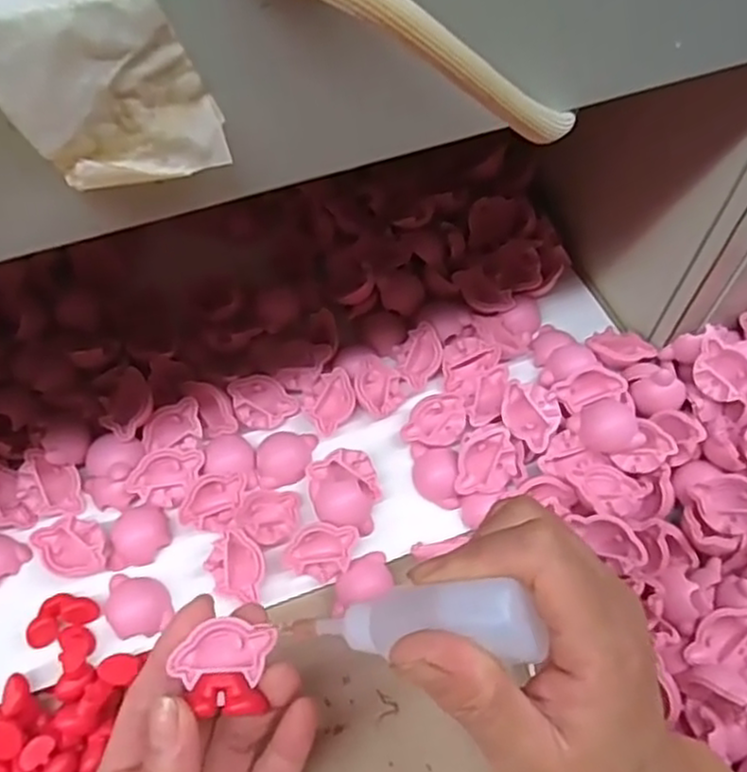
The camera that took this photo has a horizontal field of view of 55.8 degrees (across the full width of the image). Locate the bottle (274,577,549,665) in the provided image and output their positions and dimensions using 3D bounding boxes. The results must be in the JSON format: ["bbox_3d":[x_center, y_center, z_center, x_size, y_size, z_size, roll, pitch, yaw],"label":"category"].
[{"bbox_3d":[0.009,0.074,0.217,0.084,0.023,0.018,-16,51,33],"label":"bottle"}]

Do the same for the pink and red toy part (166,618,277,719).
[{"bbox_3d":[-0.054,0.103,0.257,0.033,0.014,0.029,4,39,-4],"label":"pink and red toy part"}]

